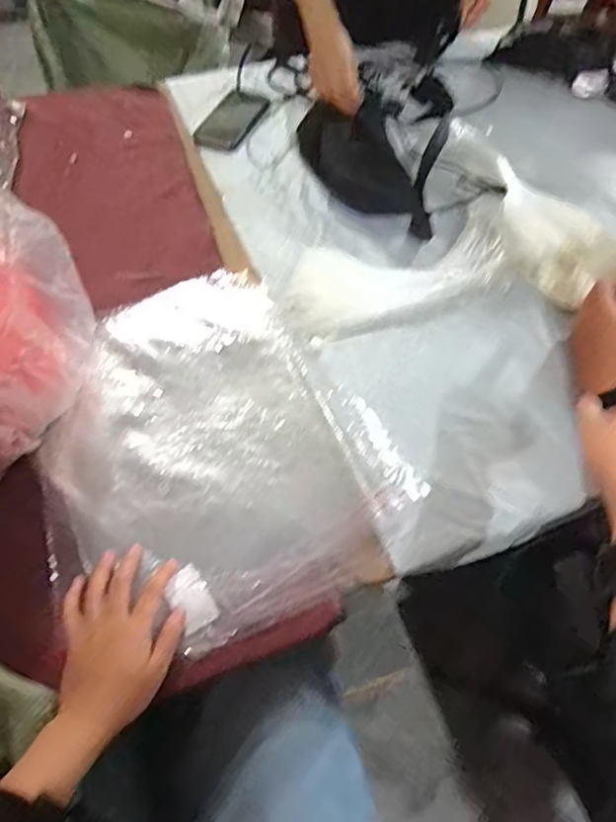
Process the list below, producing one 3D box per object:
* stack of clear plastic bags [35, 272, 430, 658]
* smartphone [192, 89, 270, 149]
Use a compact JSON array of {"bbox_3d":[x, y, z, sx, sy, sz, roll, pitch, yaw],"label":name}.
[{"bbox_3d":[-0.112,0.030,0.608,0.341,0.031,0.407,-27,64,-15],"label":"stack of clear plastic bags"},{"bbox_3d":[-0.134,-0.512,0.976,0.087,0.010,0.164,22,58,10],"label":"smartphone"}]

